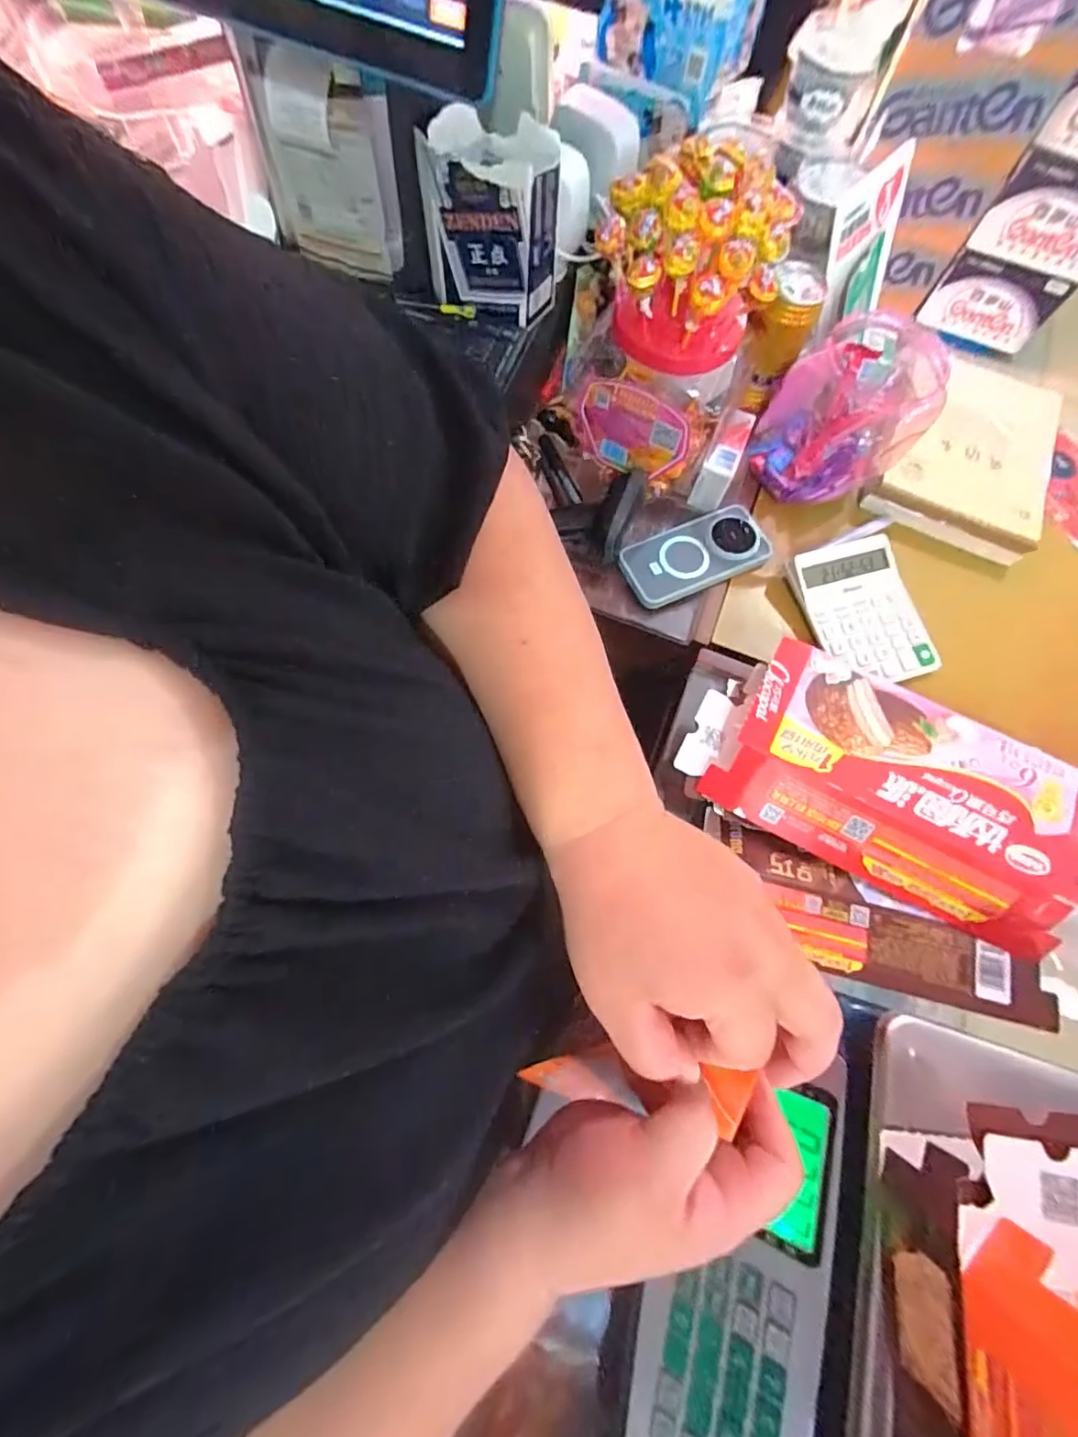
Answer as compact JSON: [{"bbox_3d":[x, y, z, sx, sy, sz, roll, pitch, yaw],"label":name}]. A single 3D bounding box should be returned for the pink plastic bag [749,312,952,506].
[{"bbox_3d":[0.336,-0.333,0.594,0.149,0.145,0.122,-10,73,-5],"label":"pink plastic bag"}]

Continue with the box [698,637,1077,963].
[{"bbox_3d":[0.328,0.069,0.470,0.320,0.047,0.160,27,73,6],"label":"box"}]

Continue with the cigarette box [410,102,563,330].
[{"bbox_3d":[-0.043,-0.468,0.514,0.110,0.126,0.083,20,73,4],"label":"cigarette box"}]

